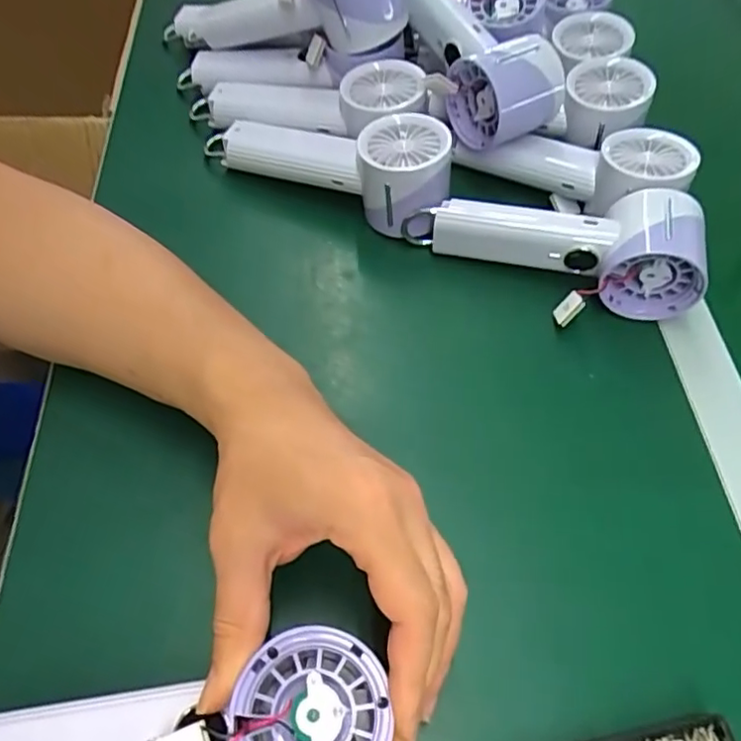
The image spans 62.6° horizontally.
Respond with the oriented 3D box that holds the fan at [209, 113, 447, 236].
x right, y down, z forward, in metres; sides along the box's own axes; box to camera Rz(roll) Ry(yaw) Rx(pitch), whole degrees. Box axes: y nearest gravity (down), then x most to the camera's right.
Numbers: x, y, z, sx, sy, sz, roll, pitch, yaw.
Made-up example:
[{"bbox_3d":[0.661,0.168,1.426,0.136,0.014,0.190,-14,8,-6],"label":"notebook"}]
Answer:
[{"bbox_3d":[-0.034,-0.151,0.453,0.196,0.062,0.058,15,57,24],"label":"fan"}]

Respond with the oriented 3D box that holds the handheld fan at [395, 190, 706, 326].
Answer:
[{"bbox_3d":[0.118,-0.077,0.404,0.183,0.075,0.064,5,57,1],"label":"handheld fan"}]

